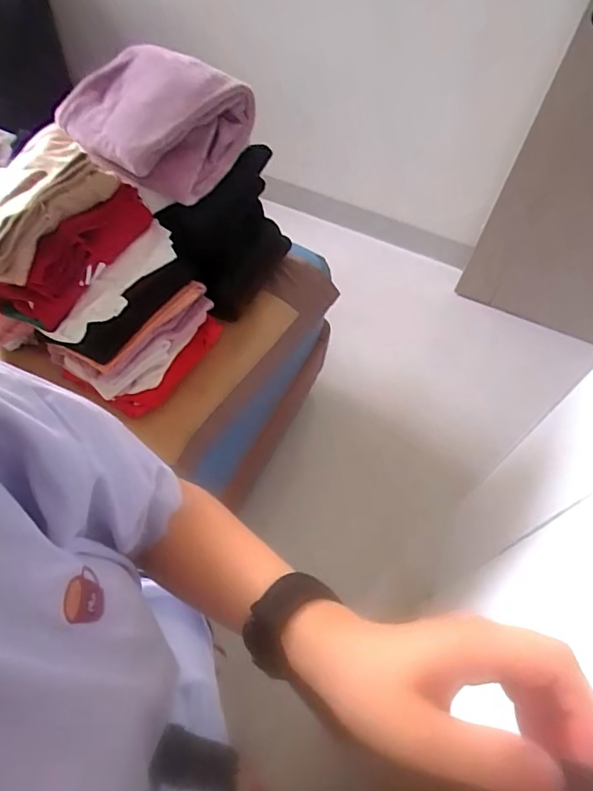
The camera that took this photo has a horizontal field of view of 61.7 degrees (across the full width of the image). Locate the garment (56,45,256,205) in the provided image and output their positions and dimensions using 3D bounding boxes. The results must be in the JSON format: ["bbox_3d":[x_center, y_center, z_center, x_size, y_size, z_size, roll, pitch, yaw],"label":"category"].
[{"bbox_3d":[-0.227,-0.443,0.817,0.259,0.152,0.205,36,62,17],"label":"garment"}]

